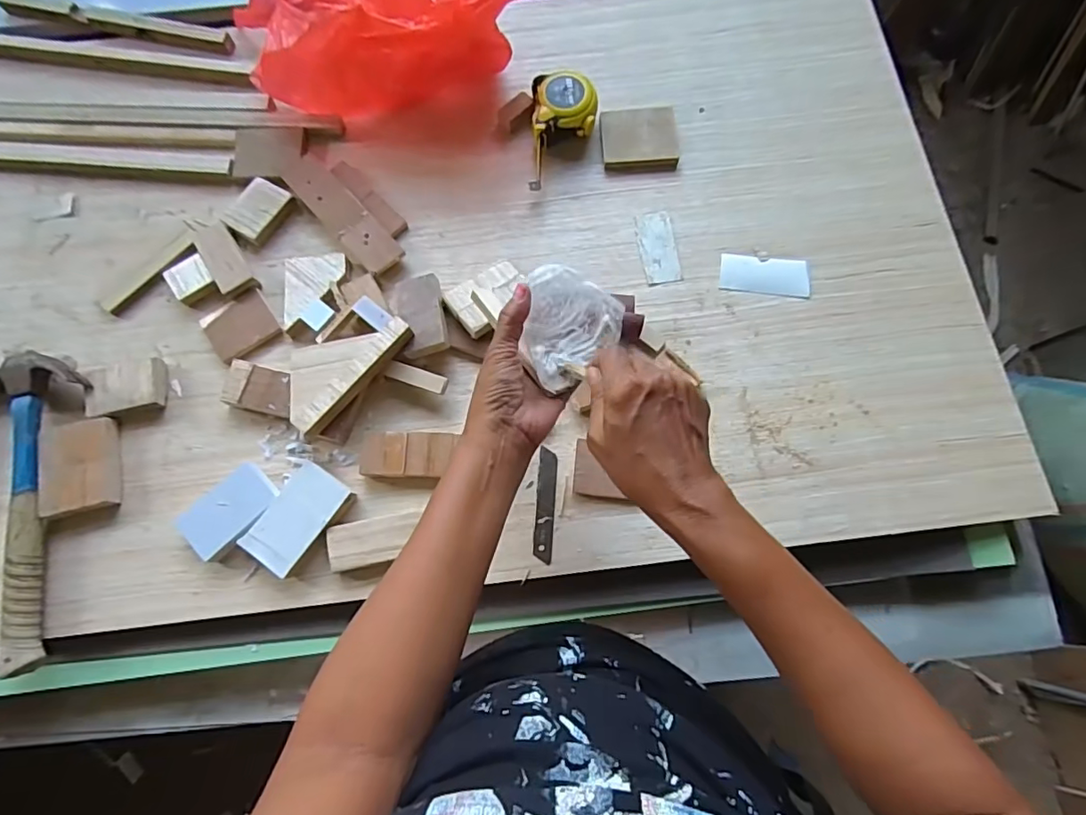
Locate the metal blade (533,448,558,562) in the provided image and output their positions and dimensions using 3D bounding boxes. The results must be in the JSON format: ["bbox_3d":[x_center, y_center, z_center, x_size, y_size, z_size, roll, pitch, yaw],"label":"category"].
[{"bbox_3d":[0.003,0.090,0.503,0.018,0.004,0.103,3,75,1],"label":"metal blade"}]

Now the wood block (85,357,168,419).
[{"bbox_3d":[-0.401,-0.019,0.525,0.066,0.018,0.054,-12,76,-3],"label":"wood block"}]

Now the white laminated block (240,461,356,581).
[{"bbox_3d":[-0.220,0.100,0.486,0.054,0.015,0.091,33,78,8],"label":"white laminated block"}]

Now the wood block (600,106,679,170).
[{"bbox_3d":[0.105,-0.295,0.595,0.081,0.015,0.067,-1,75,-1],"label":"wood block"}]

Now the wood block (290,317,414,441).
[{"bbox_3d":[-0.192,-0.041,0.515,0.067,0.027,0.132,39,79,9],"label":"wood block"}]

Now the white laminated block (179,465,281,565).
[{"bbox_3d":[-0.284,0.095,0.494,0.085,0.020,0.054,-42,79,-10],"label":"white laminated block"}]

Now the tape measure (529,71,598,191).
[{"bbox_3d":[0.022,-0.296,0.585,0.068,0.038,0.125,1,75,0],"label":"tape measure"}]

